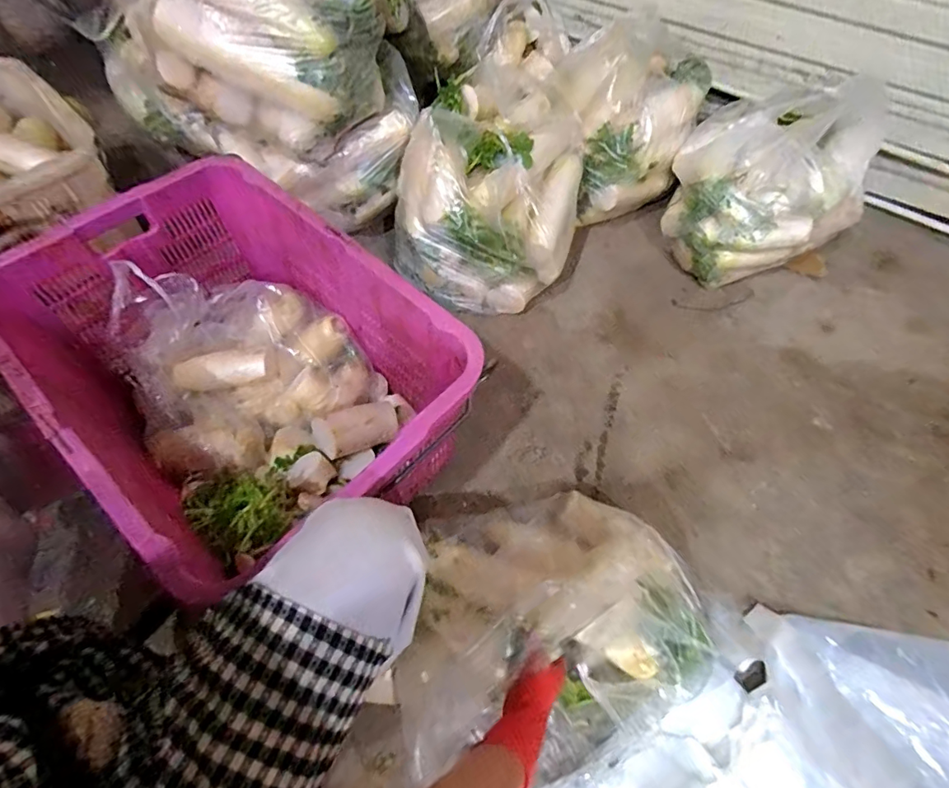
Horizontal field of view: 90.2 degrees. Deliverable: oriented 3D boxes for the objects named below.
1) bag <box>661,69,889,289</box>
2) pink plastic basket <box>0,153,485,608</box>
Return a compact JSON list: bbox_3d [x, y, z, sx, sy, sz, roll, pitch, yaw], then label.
[{"bbox_3d":[0.676,-0.501,1.100,0.397,0.372,0.349,32,61,14],"label":"bag"},{"bbox_3d":[-0.382,-0.034,0.798,0.674,0.305,0.476,40,64,18],"label":"pink plastic basket"}]

